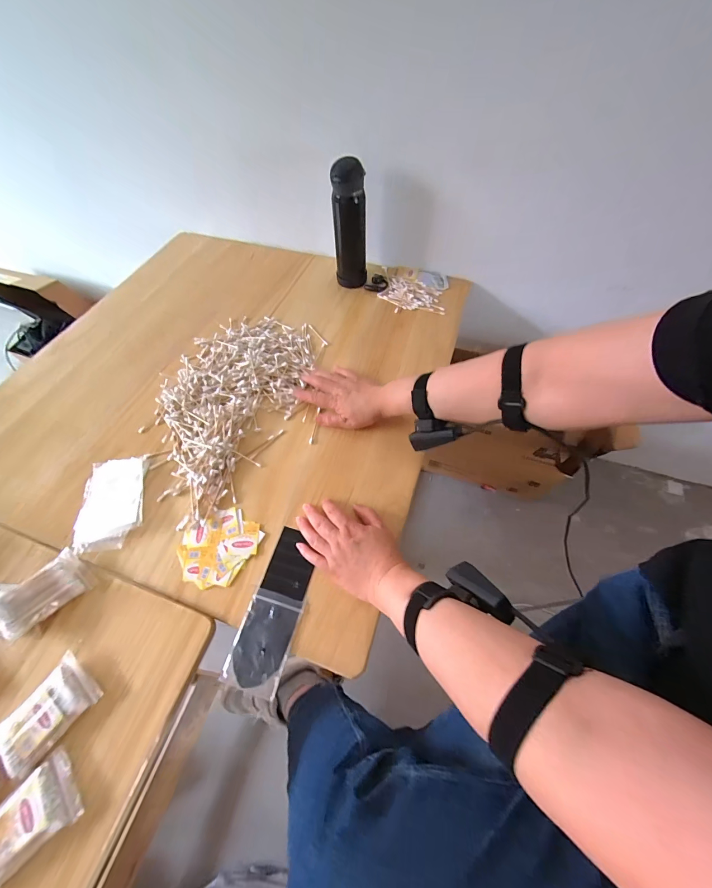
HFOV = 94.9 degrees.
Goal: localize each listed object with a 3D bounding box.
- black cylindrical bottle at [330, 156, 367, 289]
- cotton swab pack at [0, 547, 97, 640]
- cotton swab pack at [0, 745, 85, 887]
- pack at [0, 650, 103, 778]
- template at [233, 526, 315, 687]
[{"bbox_3d":[-0.013,-0.437,0.669,0.065,0.221,0.062,0,59,1],"label":"black cylindrical bottle"},{"bbox_3d":[-0.381,0.180,0.396,0.061,0.020,0.092,38,49,13],"label":"cotton swab pack"},{"bbox_3d":[-0.310,0.350,0.302,0.087,0.016,0.060,-37,65,-19],"label":"cotton swab pack"},{"bbox_3d":[-0.326,0.283,0.344,0.063,0.015,0.086,34,65,19],"label":"pack"},{"bbox_3d":[-0.098,0.197,0.411,0.061,0.009,0.174,10,57,11],"label":"template"}]

